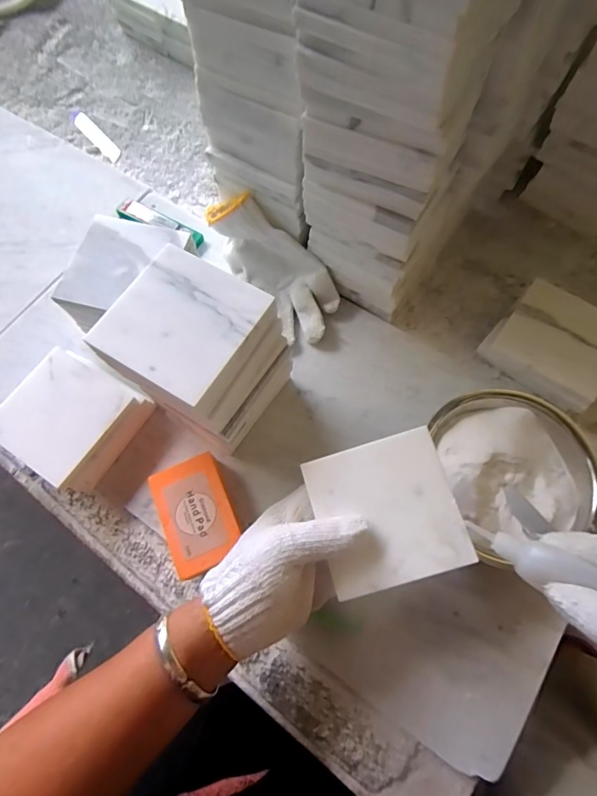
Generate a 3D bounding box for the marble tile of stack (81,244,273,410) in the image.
[{"bbox_3d":[-0.087,-0.058,0.320,0.100,0.008,0.098,31,73,11],"label":"marble tile of stack"}]

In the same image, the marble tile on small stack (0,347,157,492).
[{"bbox_3d":[-0.217,0.020,0.427,0.111,0.045,0.108,31,73,11],"label":"marble tile on small stack"}]

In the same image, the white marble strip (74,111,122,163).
[{"bbox_3d":[-0.280,-0.363,0.610,0.022,0.007,0.107,-42,75,-13],"label":"white marble strip"}]

